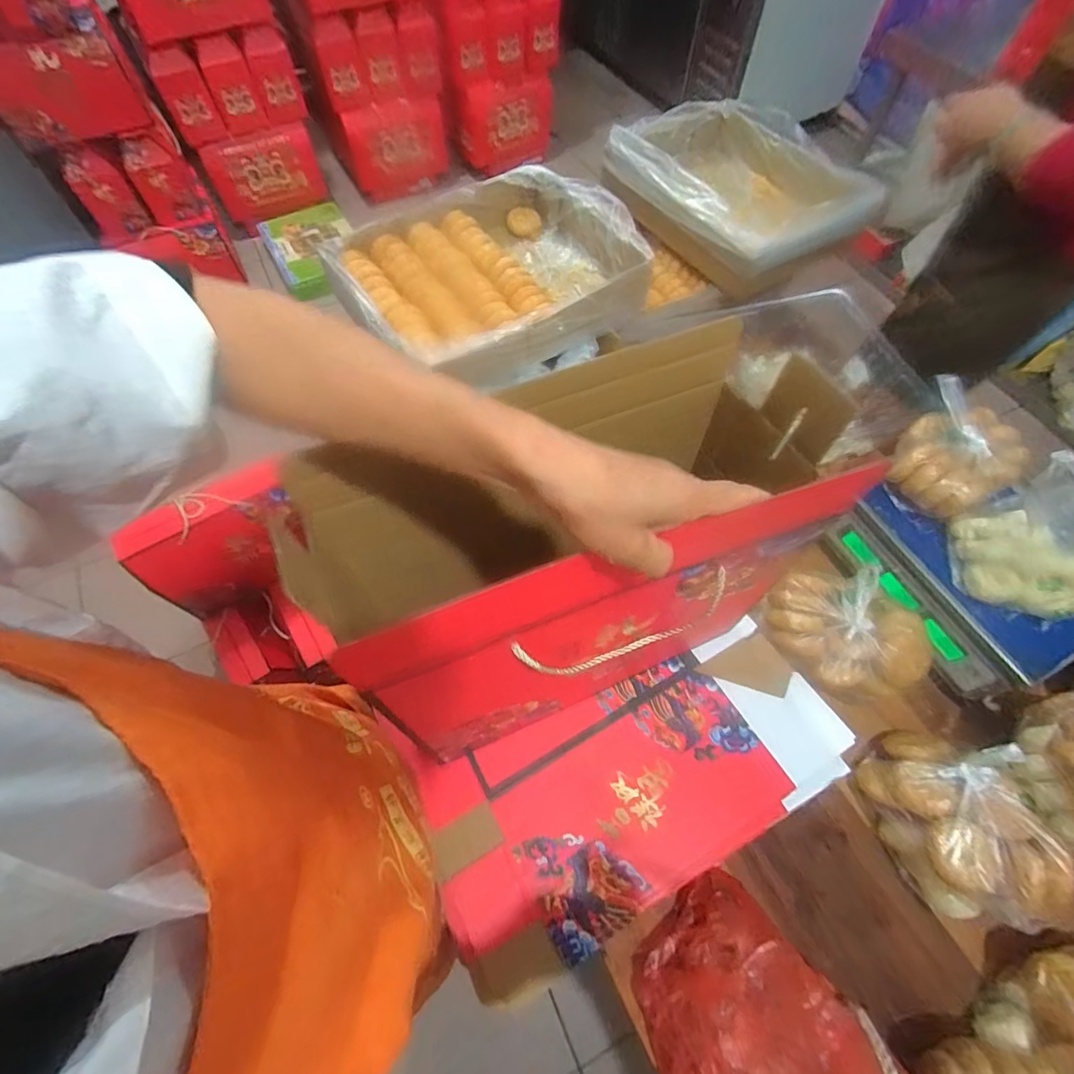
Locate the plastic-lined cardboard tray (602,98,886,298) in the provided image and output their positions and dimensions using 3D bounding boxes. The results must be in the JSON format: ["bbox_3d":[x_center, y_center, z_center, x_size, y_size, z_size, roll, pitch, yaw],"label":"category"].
[{"bbox_3d":[0.418,-0.720,1.049,0.409,0.142,0.501,-36,67,-17],"label":"plastic-lined cardboard tray"}]

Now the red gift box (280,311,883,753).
[{"bbox_3d":[0.041,0.027,0.442,0.345,0.300,0.165,-21,64,-11],"label":"red gift box"}]

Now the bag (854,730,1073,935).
[{"bbox_3d":[0.464,0.318,0.570,0.136,0.120,0.189,6,62,3],"label":"bag"}]

